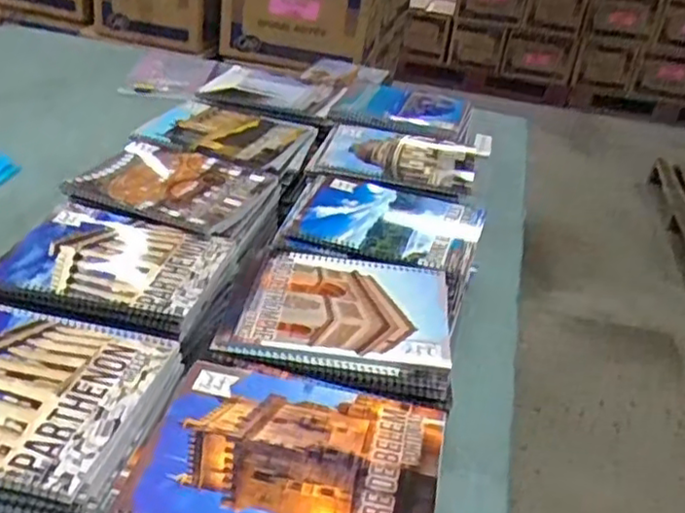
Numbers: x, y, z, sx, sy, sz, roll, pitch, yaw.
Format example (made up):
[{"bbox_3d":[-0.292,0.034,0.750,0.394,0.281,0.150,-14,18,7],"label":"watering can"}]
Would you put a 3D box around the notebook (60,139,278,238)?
[{"bbox_3d":[-0.191,-0.084,0.777,0.200,0.013,0.163,16,32,13],"label":"notebook"}]

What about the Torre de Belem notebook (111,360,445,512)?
[{"bbox_3d":[-0.032,0.135,0.462,0.190,0.008,0.147,10,33,5],"label":"Torre de Belem notebook"}]

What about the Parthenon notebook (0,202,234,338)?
[{"bbox_3d":[-0.221,0.006,0.651,0.200,0.016,0.156,12,31,7],"label":"Parthenon notebook"}]

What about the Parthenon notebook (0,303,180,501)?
[{"bbox_3d":[-0.241,0.088,0.493,0.197,0.009,0.155,13,31,8],"label":"Parthenon notebook"}]

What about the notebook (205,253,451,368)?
[{"bbox_3d":[0.000,0.044,0.617,0.189,0.013,0.153,8,31,0],"label":"notebook"}]

